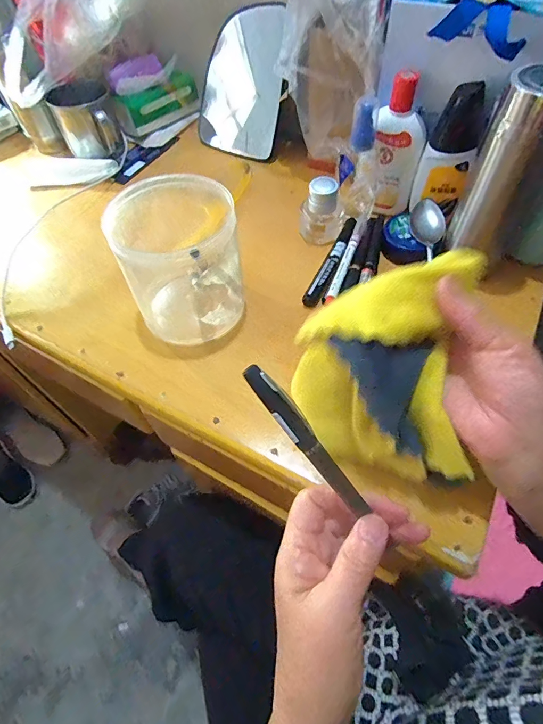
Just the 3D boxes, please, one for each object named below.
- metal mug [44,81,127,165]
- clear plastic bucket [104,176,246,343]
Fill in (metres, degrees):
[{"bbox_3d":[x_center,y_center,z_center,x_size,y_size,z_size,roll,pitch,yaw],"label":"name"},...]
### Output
[{"bbox_3d":[-0.267,-0.351,0.568,0.082,0.073,0.076,-21,59,-10],"label":"metal mug"},{"bbox_3d":[-0.083,-0.097,0.387,0.109,0.112,0.110,-1,58,2],"label":"clear plastic bucket"}]

